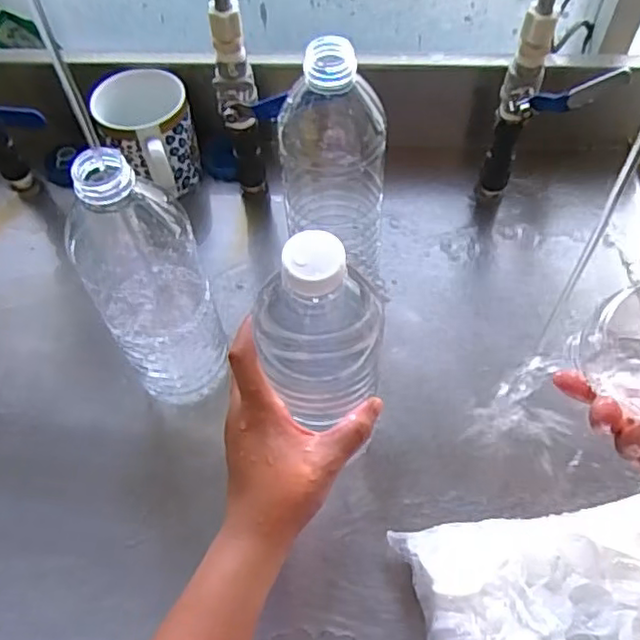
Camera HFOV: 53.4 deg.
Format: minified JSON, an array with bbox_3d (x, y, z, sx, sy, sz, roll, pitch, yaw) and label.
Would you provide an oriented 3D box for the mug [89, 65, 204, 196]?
[{"bbox_3d":[-0.166,-0.173,0.627,0.093,0.093,0.110,-17,59,-9],"label":"mug"}]

